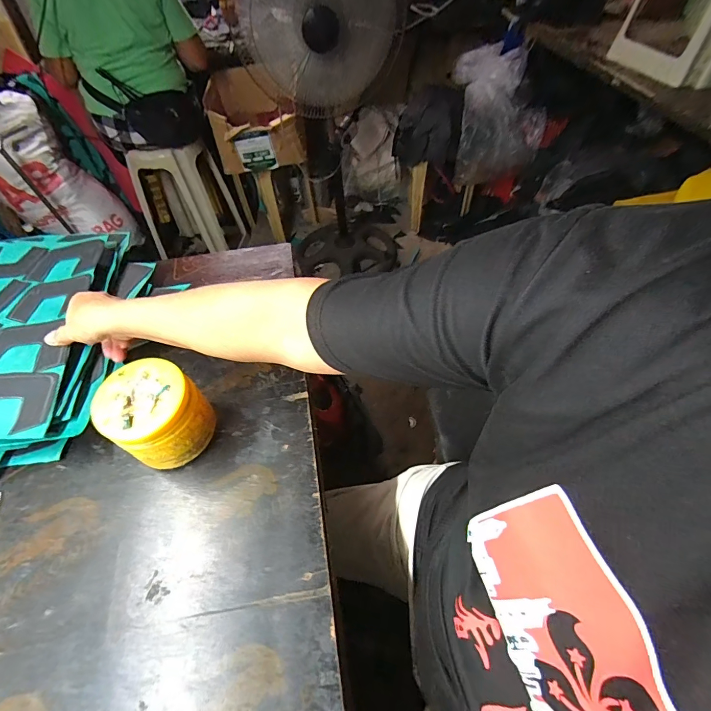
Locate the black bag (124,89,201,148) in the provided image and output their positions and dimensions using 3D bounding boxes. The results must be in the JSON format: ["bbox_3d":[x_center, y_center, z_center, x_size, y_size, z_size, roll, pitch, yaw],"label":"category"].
[{"bbox_3d":[-0.681,-0.852,1.335,0.254,0.172,0.092,-33,58,-20],"label":"black bag"}]

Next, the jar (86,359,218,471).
[{"bbox_3d":[-0.219,0.071,0.414,0.089,0.103,0.089,-1,54,2],"label":"jar"}]

